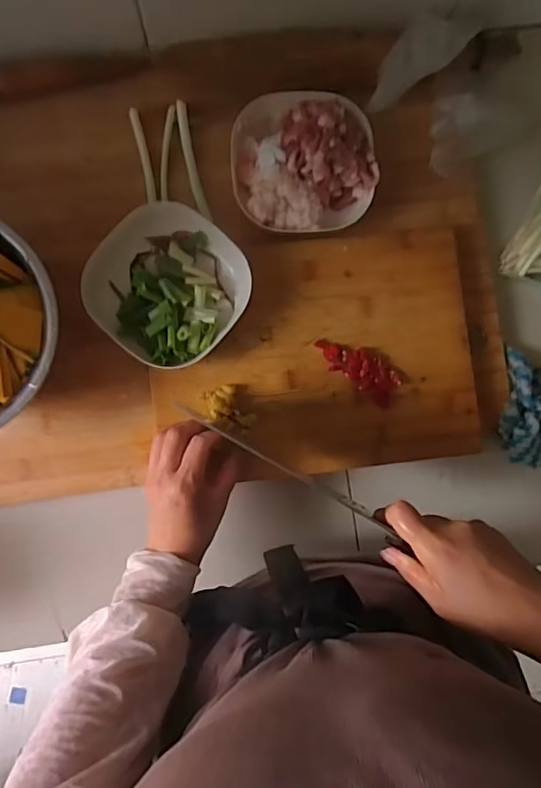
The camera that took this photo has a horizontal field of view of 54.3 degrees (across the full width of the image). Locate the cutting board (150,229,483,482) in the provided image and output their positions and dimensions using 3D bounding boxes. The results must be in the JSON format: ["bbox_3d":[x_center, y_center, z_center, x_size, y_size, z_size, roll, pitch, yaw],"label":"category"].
[{"bbox_3d":[0.047,-0.040,0.533,0.314,0.030,0.236,-6,87,-4],"label":"cutting board"}]

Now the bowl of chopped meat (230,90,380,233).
[{"bbox_3d":[0.034,-0.237,0.534,0.142,0.041,0.138,0,87,-3],"label":"bowl of chopped meat"}]

